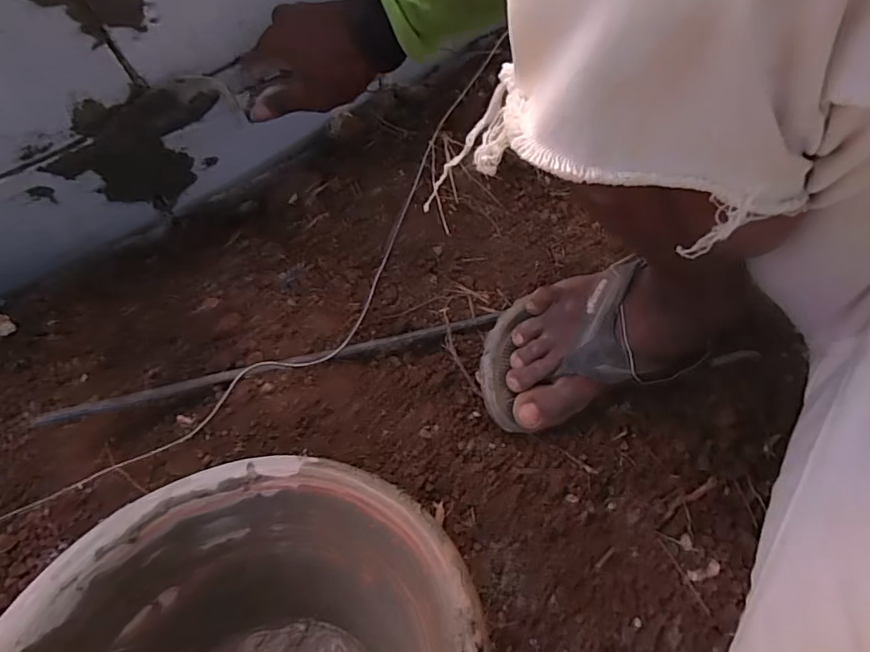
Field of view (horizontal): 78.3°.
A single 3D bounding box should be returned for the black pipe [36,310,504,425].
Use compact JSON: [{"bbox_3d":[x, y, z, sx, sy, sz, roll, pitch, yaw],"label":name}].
[{"bbox_3d":[-0.112,0.028,0.439,0.359,0.017,0.014,-12,69,-20],"label":"black pipe"}]

